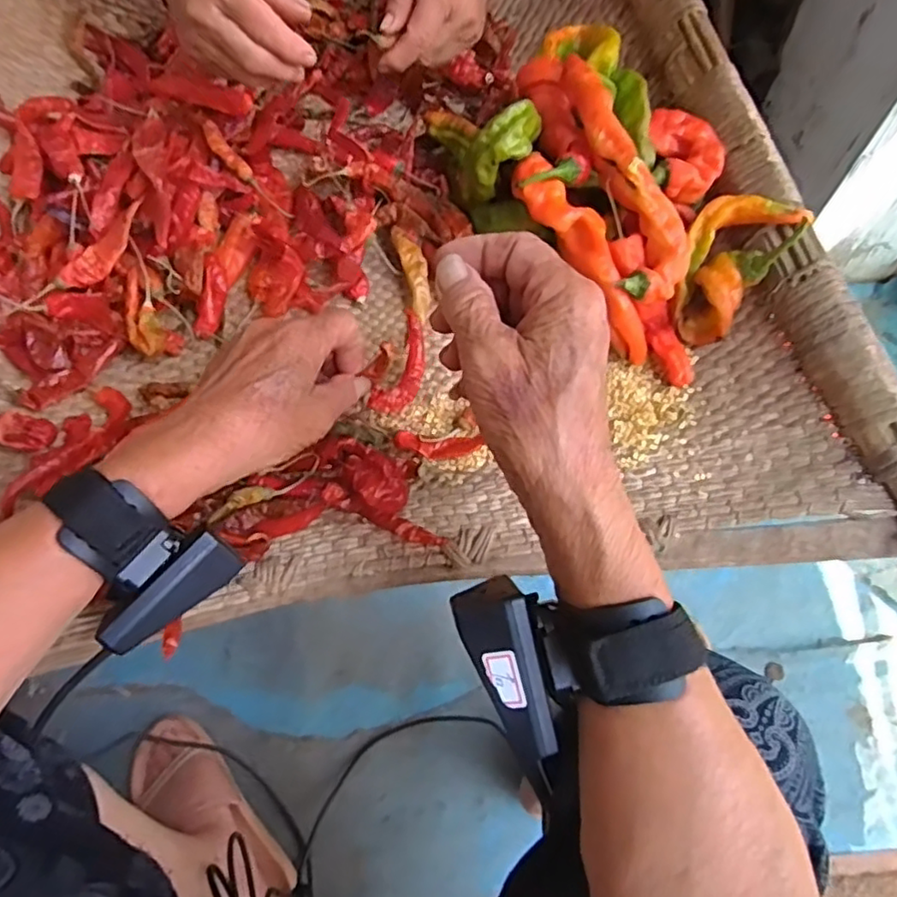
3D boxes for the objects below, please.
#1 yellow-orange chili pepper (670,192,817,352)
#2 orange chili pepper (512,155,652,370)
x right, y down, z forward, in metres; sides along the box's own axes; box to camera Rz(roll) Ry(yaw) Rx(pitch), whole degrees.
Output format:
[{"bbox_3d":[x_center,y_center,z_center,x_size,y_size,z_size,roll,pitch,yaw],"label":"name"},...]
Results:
[{"bbox_3d":[0.179,-0.122,0.414,0.061,0.043,0.097,40,98,16],"label":"yellow-orange chili pepper"},{"bbox_3d":[0.091,-0.125,0.414,0.030,0.040,0.150,-32,90,-11],"label":"orange chili pepper"}]

